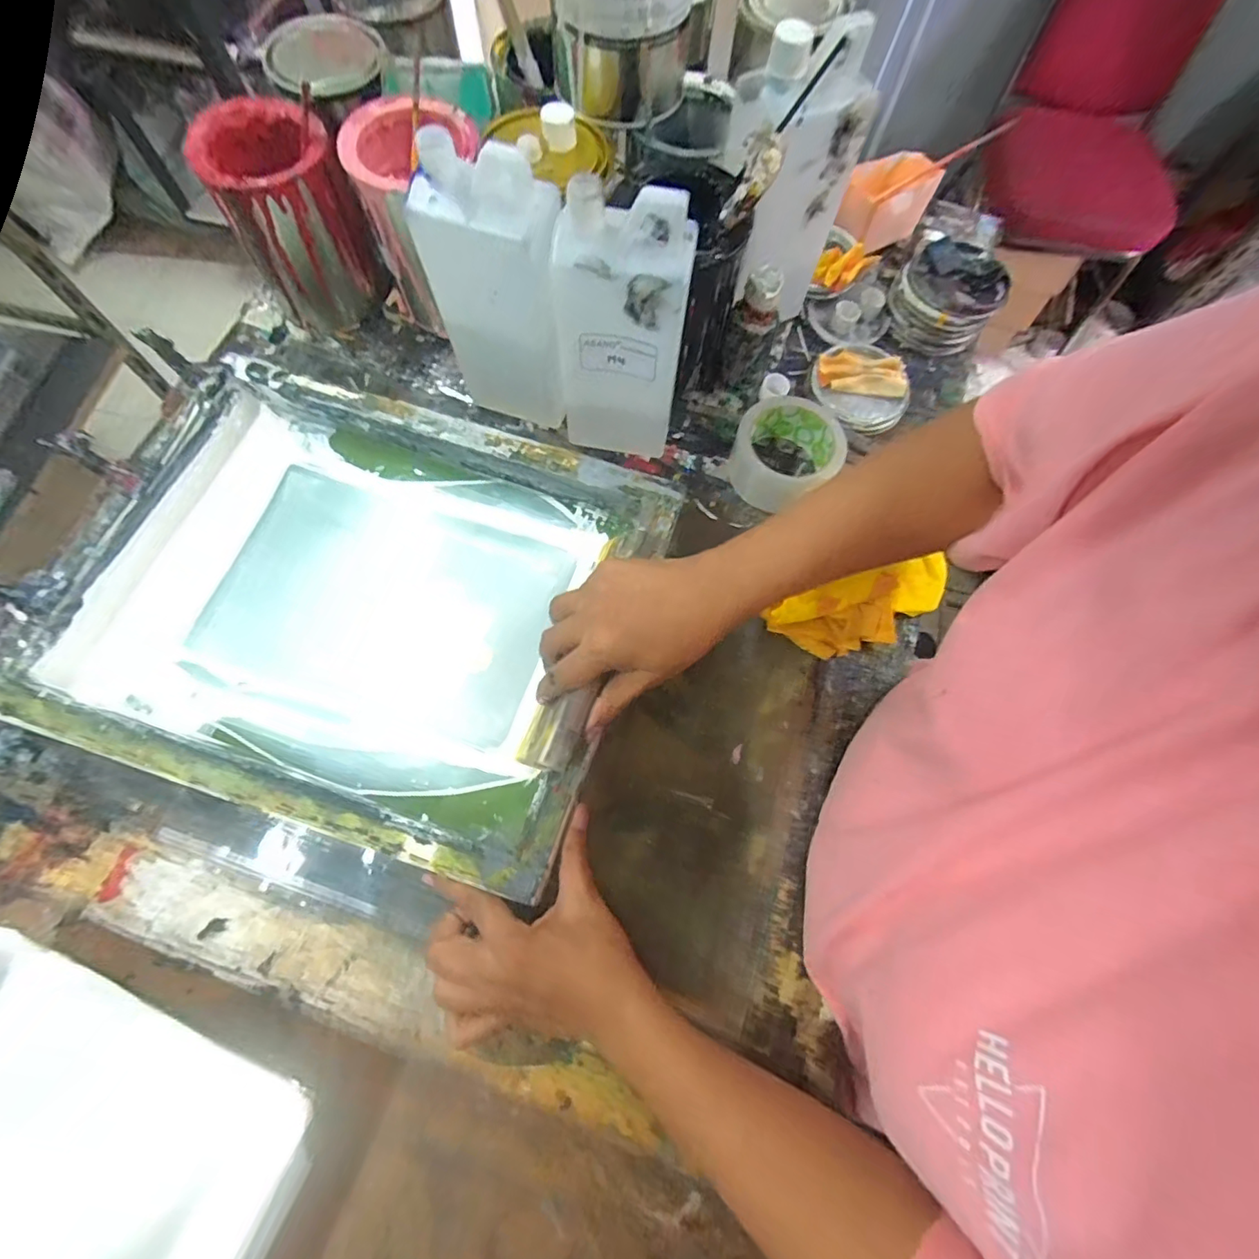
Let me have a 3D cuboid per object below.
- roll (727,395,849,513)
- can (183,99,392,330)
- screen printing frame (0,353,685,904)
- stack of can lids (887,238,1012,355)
[{"bbox_3d":[0.146,-0.164,0.505,0.096,0.043,0.098,1,71,-3],"label":"roll"},{"bbox_3d":[-0.314,-0.380,0.508,0.099,0.138,0.103,1,71,-3],"label":"can"},{"bbox_3d":[-0.215,-0.029,0.452,0.434,0.054,0.352,19,72,4],"label":"screen printing frame"},{"bbox_3d":[0.337,-0.354,0.578,0.101,0.048,0.116,35,73,9],"label":"stack of can lids"}]

